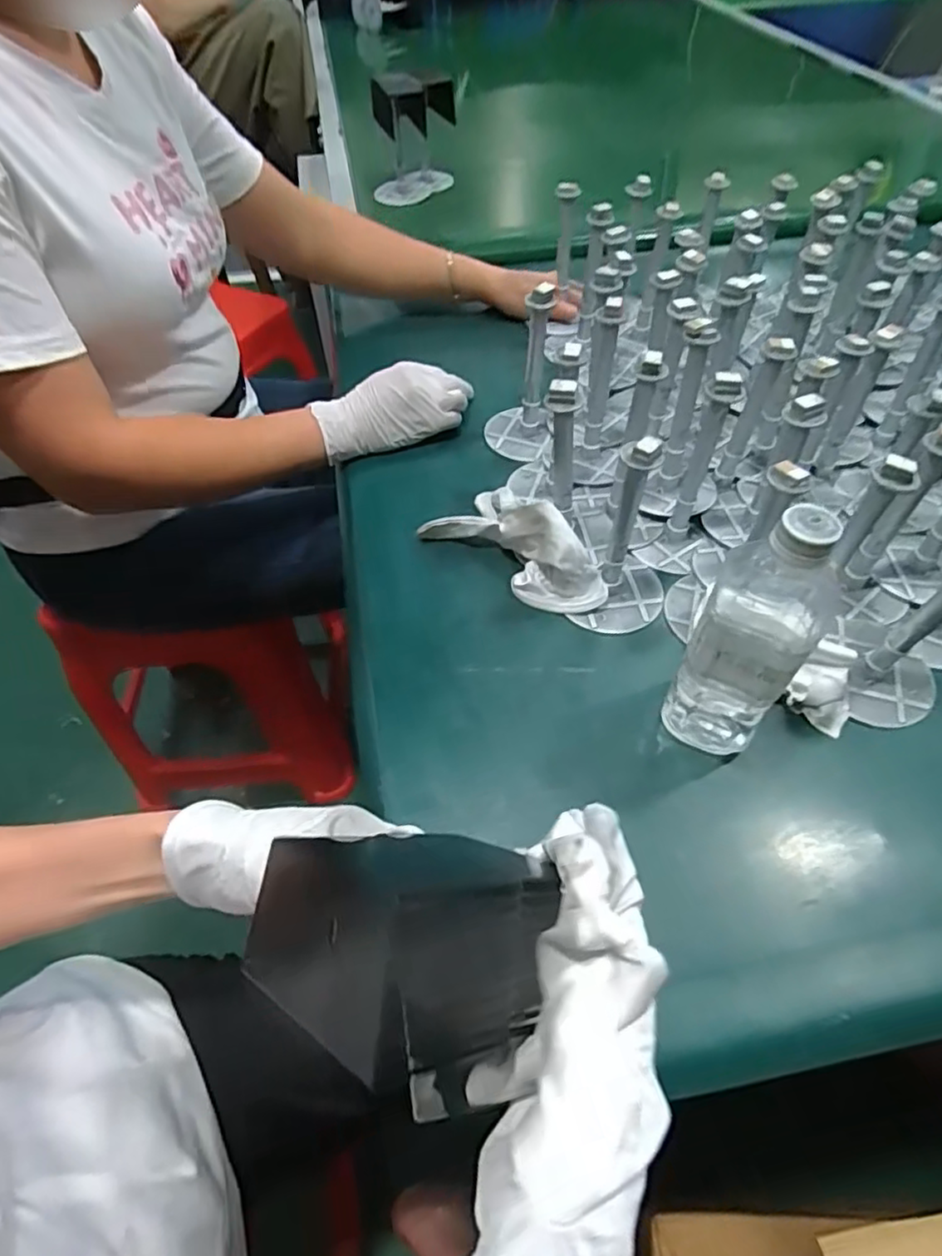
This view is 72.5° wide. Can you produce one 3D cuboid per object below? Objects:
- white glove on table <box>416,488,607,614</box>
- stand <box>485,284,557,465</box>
[{"bbox_3d":[0.047,-0.081,0.557,0.175,0.059,0.084,35,60,25],"label":"white glove on table"},{"bbox_3d":[0.048,-0.253,0.631,0.068,0.143,0.086,0,52,2],"label":"stand"}]

